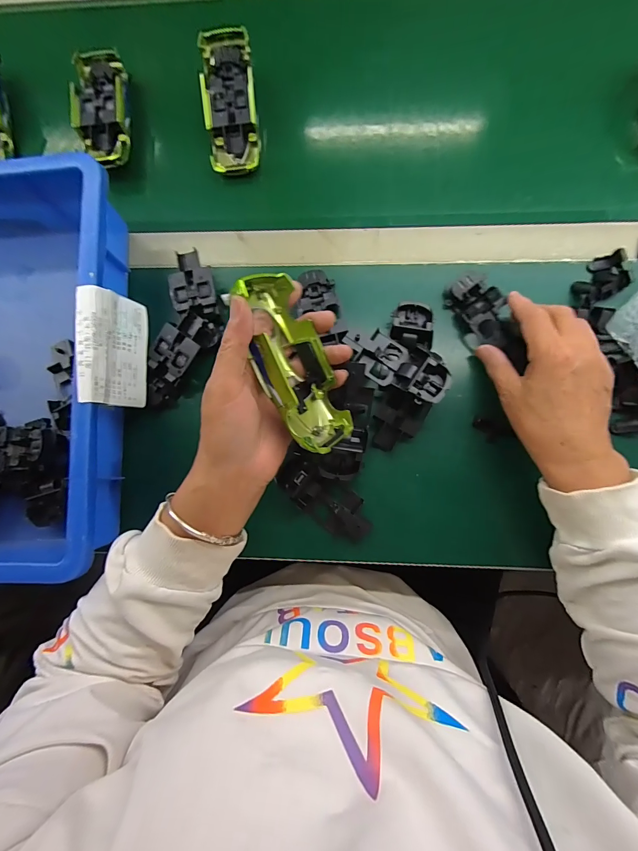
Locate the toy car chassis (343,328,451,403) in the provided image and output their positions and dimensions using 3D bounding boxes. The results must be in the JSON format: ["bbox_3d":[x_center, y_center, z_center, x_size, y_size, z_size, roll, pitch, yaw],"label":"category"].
[{"bbox_3d":[0.071,-0.058,0.327,0.097,0.027,0.044,26,86,6],"label":"toy car chassis"}]

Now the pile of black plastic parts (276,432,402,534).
[{"bbox_3d":[0.004,0.067,0.339,0.044,0.021,0.103,-44,83,-2],"label":"pile of black plastic parts"}]

